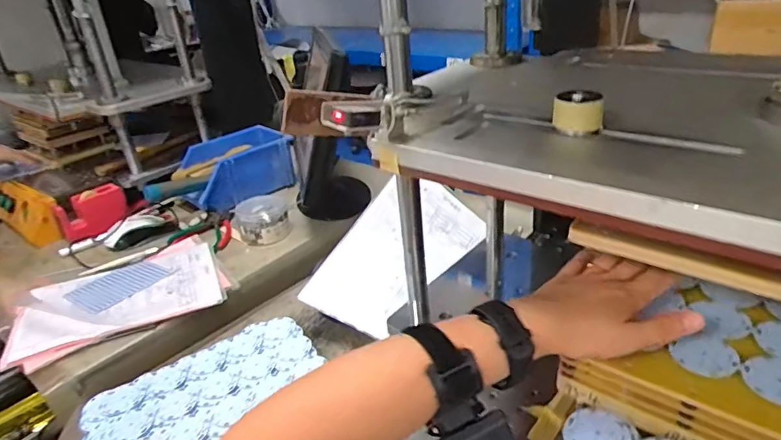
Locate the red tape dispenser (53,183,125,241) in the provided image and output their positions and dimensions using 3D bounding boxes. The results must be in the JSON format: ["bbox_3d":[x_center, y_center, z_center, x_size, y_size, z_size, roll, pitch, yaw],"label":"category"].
[{"bbox_3d":[-0.614,-0.014,1.063,0.132,0.075,0.035,-29,36,-36],"label":"red tape dispenser"}]

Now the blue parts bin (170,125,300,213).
[{"bbox_3d":[-0.354,-0.116,1.176,0.259,0.108,0.145,-26,34,-32],"label":"blue parts bin"}]

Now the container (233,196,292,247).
[{"bbox_3d":[-0.249,0.001,1.010,0.100,0.058,0.103,-17,30,-19],"label":"container"}]

